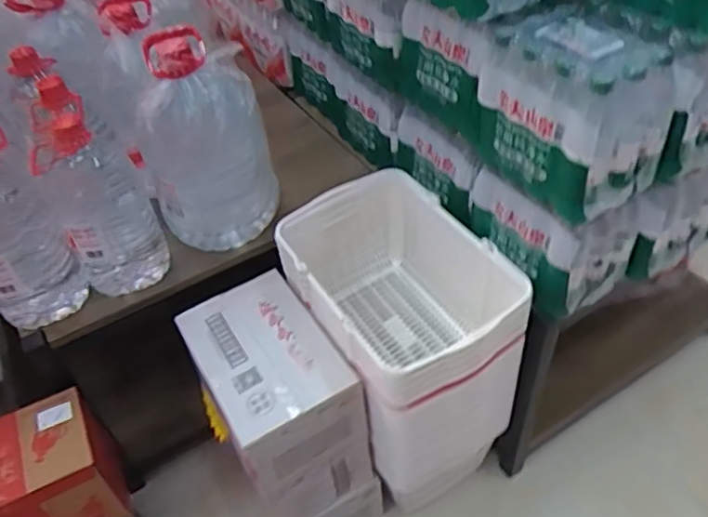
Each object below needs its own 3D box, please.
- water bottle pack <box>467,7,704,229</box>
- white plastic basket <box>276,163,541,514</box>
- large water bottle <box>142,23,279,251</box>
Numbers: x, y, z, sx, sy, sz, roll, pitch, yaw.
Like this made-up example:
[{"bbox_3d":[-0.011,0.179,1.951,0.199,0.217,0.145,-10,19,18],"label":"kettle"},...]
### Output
[{"bbox_3d":[0.334,-0.237,0.955,0.212,0.227,0.282,-33,51,-23],"label":"water bottle pack"},{"bbox_3d":[0.107,0.198,1.319,0.343,0.605,0.443,-23,48,-15],"label":"white plastic basket"},{"bbox_3d":[-0.300,-0.227,1.222,0.239,0.375,0.221,-18,46,-10],"label":"large water bottle"}]

